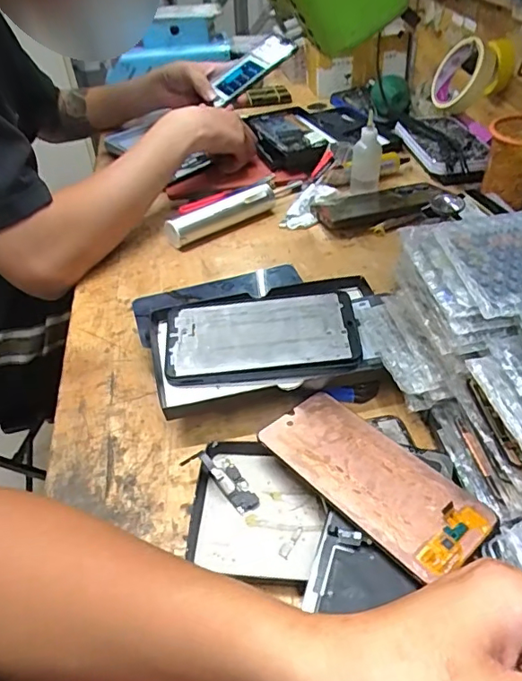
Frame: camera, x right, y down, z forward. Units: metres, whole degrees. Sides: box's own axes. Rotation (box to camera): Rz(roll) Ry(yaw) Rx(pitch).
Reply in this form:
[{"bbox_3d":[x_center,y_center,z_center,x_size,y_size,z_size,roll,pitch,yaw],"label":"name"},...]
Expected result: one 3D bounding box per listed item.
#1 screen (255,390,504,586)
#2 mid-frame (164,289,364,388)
[{"bbox_3d":[0.071,0.088,0.342,0.069,0.004,0.148,-31,49,-31],"label":"screen"},{"bbox_3d":[0.000,-0.003,0.433,0.156,0.007,0.085,-6,57,1],"label":"mid-frame"}]

